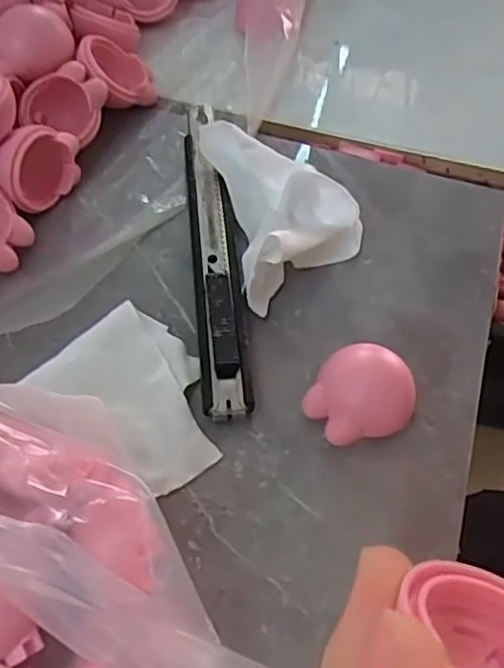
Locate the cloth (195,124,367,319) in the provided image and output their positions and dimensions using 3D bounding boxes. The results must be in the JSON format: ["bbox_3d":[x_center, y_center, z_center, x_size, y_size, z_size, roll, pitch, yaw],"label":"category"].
[{"bbox_3d":[0.013,-0.045,0.230,0.047,0.025,0.067,-10,58,-9],"label":"cloth"}]

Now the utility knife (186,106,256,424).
[{"bbox_3d":[-0.013,-0.031,0.227,0.015,0.009,0.130,-3,57,-5],"label":"utility knife"}]

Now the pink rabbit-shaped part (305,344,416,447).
[{"bbox_3d":[0.033,0.019,0.198,0.031,0.012,0.027,-33,64,-22],"label":"pink rabbit-shaped part"}]

